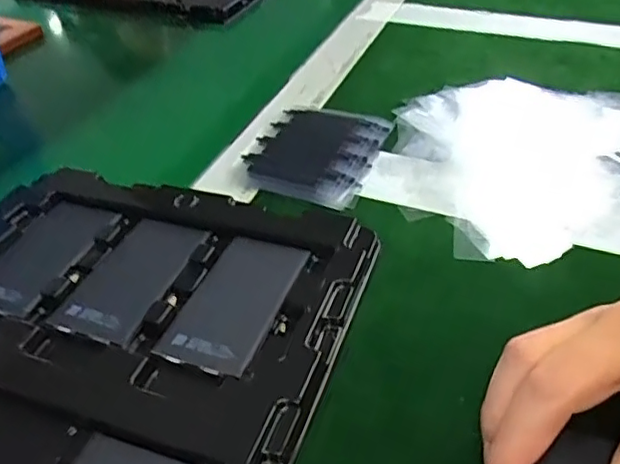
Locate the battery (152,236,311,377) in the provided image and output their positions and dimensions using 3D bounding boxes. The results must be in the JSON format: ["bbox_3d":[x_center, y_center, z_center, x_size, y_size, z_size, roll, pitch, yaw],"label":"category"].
[{"bbox_3d":[-0.035,0.031,0.280,0.046,0.009,0.081,14,43,17],"label":"battery"}]

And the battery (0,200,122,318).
[{"bbox_3d":[-0.142,0.011,0.313,0.047,0.008,0.078,17,44,20],"label":"battery"}]

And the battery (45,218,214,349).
[{"bbox_3d":[-0.087,0.020,0.296,0.047,0.009,0.081,13,42,16],"label":"battery"}]

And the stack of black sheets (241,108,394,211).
[{"bbox_3d":[0.004,-0.054,0.380,0.075,0.008,0.096,14,43,17],"label":"stack of black sheets"}]

